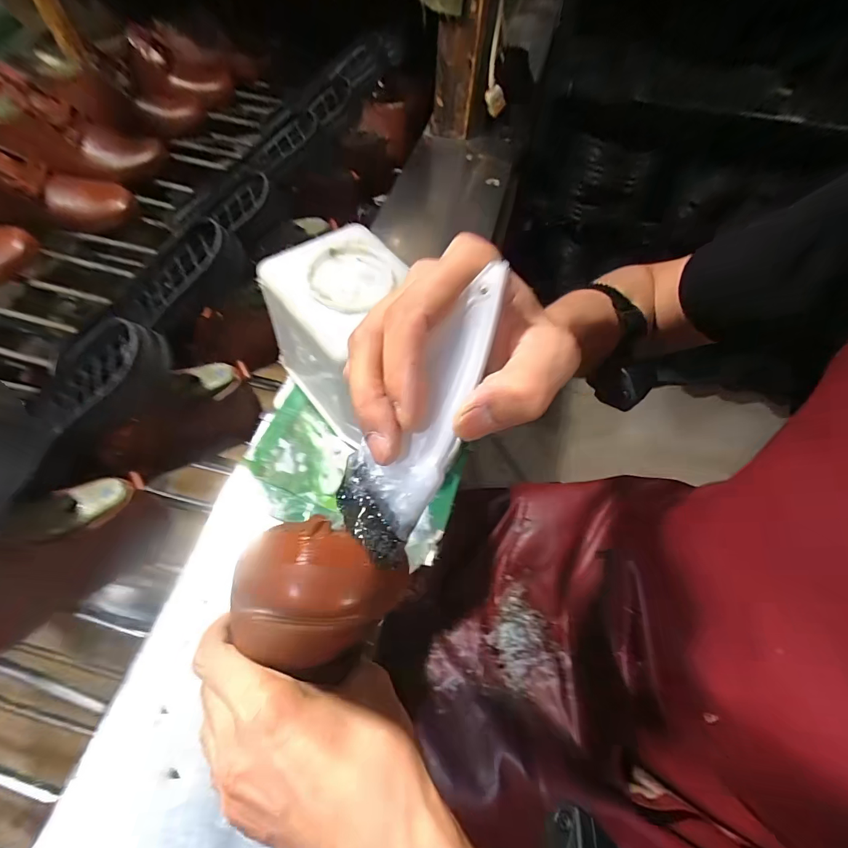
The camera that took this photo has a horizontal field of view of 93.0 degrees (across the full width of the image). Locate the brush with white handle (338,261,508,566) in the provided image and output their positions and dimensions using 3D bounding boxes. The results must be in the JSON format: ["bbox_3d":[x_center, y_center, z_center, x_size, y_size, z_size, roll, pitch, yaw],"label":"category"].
[{"bbox_3d":[-0.002,-0.006,0.174,0.040,0.010,0.129,27,95,17],"label":"brush with white handle"}]

